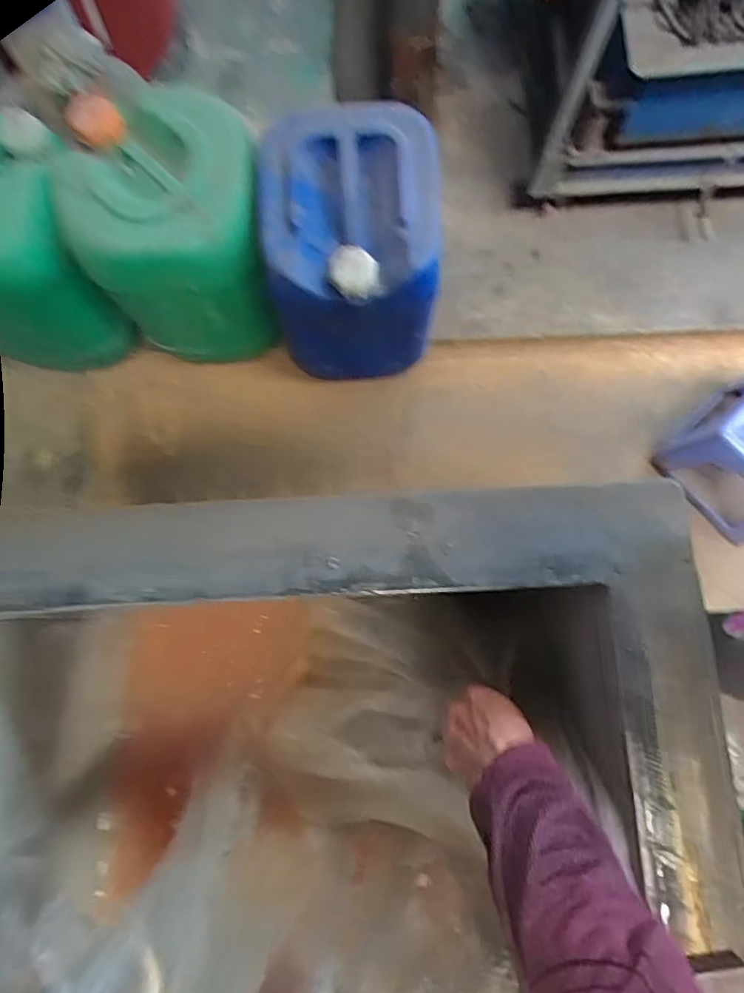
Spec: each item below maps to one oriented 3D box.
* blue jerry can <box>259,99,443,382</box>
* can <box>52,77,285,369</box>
[{"bbox_3d":[-0.030,-0.393,0.958,0.255,0.372,0.261,-2,79,0],"label":"blue jerry can"},{"bbox_3d":[-0.306,-0.429,0.956,0.283,0.348,0.263,1,79,1],"label":"can"}]

